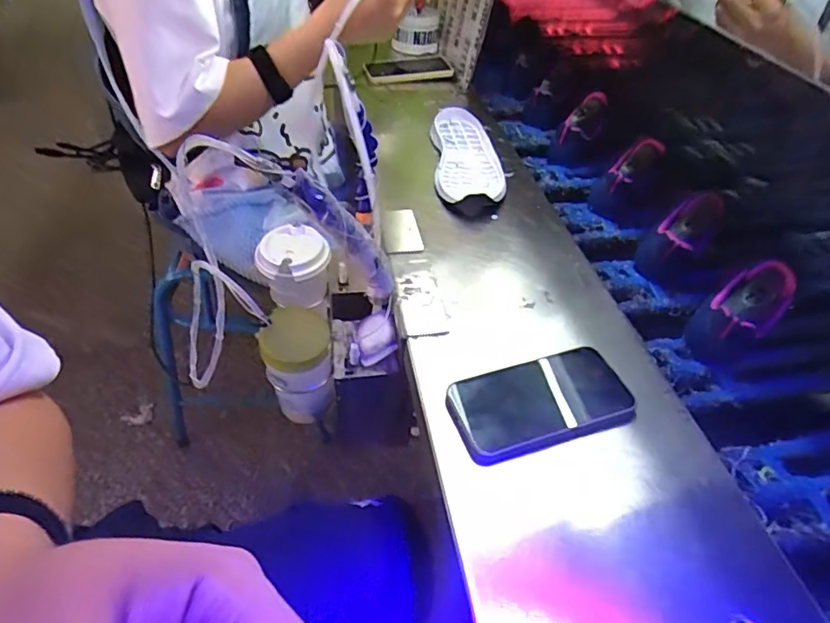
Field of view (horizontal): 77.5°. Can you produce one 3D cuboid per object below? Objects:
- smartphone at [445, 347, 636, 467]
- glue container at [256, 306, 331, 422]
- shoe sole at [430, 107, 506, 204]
[{"bbox_3d":[0.110,0.082,0.462,0.158,0.019,0.080,-13,51,-16],"label":"smartphone"},{"bbox_3d":[-0.131,0.069,0.595,0.072,0.134,0.072,-5,49,-10],"label":"glue container"},{"bbox_3d":[0.076,-0.238,0.778,0.098,0.035,0.272,2,48,-4],"label":"shoe sole"}]

